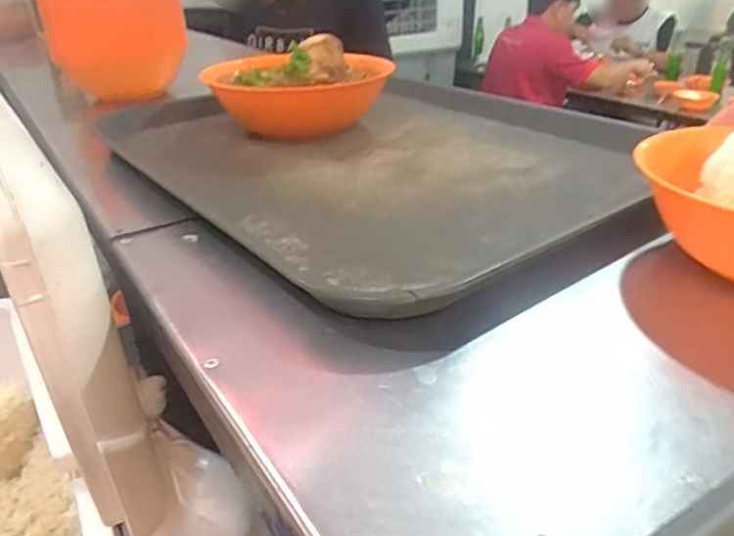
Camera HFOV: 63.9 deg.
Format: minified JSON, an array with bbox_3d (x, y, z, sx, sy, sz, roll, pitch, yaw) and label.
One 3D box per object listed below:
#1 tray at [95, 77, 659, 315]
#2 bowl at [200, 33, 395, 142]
[{"bbox_3d":[0.007,-0.104,0.505,0.367,0.026,0.425,-23,35,-34],"label":"tray"},{"bbox_3d":[-0.069,-0.162,0.527,0.133,0.072,0.149,-11,30,-17],"label":"bowl"}]

